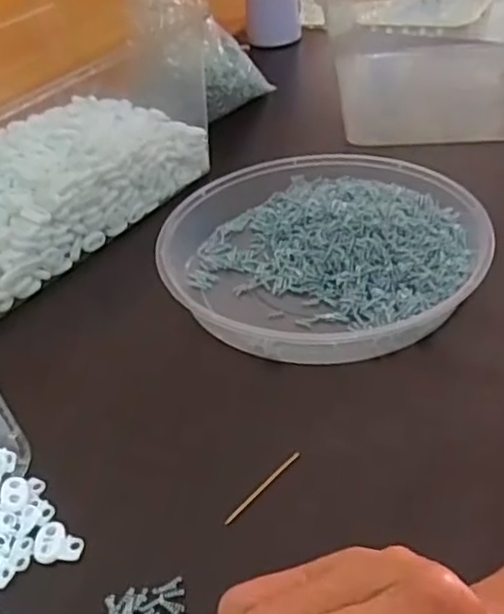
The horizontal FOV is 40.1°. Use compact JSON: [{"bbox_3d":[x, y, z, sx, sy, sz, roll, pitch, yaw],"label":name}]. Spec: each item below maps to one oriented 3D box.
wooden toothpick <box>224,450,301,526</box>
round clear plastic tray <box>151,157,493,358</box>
[{"bbox_3d":[0.007,0.097,0.375,0.004,0.004,0.058,26,50,35],"label":"wooden toothpick"},{"bbox_3d":[0.051,-0.044,0.507,0.228,0.038,0.230,-4,39,4],"label":"round clear plastic tray"}]

